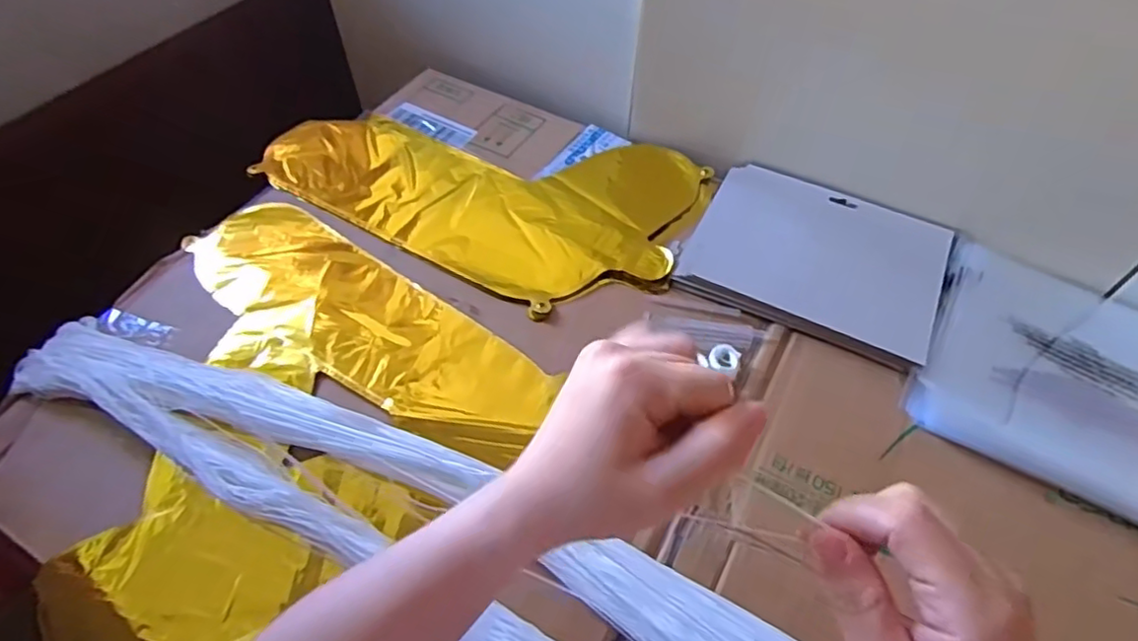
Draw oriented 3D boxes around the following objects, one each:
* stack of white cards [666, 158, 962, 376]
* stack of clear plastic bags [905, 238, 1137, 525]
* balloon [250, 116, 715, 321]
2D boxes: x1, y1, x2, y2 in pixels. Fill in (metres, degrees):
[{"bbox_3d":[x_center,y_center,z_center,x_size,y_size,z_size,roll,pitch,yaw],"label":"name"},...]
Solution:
[{"bbox_3d":[0.216,-0.058,0.560,0.204,0.012,0.164,22,56,14],"label":"stack of white cards"},{"bbox_3d":[0.397,0.039,0.493,0.222,0.019,0.219,27,57,17],"label":"stack of clear plastic bags"},{"bbox_3d":[-0.087,-0.134,0.619,0.410,0.017,0.230,20,56,13],"label":"balloon"}]

